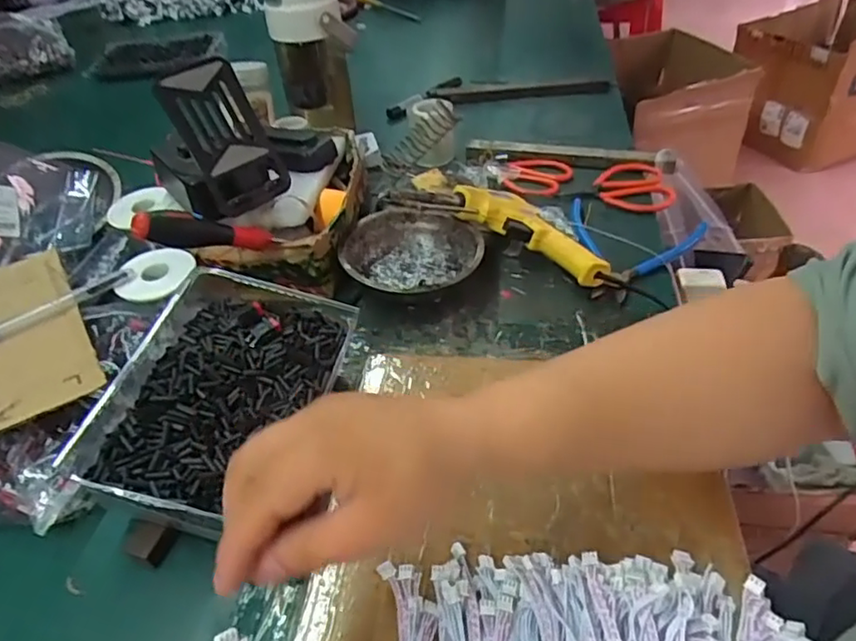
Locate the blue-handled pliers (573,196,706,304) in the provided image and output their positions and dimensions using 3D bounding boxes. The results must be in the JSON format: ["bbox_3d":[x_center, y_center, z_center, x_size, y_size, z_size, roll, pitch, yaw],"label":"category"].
[{"bbox_3d":[0.176,-0.068,0.575,0.131,0.012,0.137,21,50,25],"label":"blue-handled pliers"}]

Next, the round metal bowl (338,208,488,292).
[{"bbox_3d":[-0.016,-0.061,0.575,0.125,0.041,0.125,-3,44,3],"label":"round metal bowl"}]

